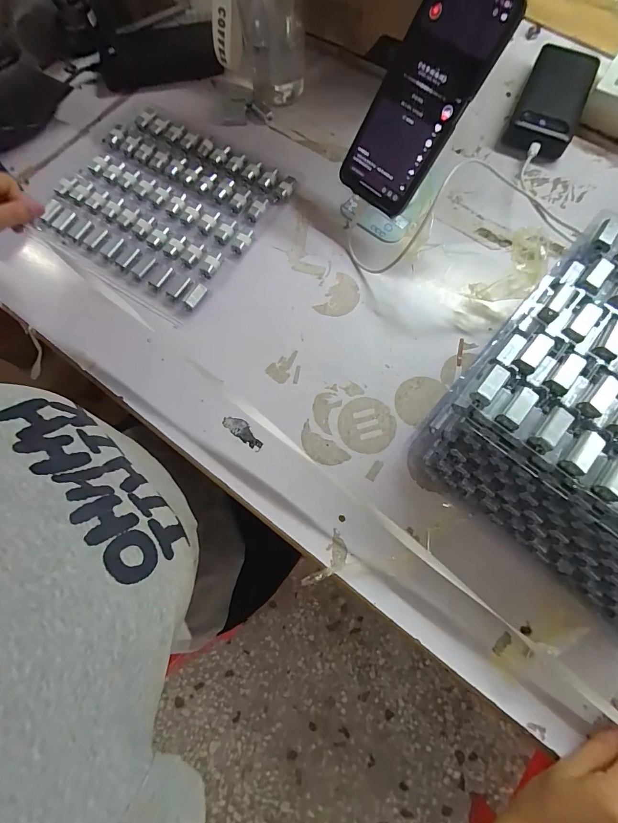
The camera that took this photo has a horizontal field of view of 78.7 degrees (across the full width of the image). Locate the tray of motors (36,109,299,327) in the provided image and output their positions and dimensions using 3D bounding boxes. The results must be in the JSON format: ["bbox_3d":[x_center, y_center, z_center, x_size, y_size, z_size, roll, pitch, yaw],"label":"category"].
[{"bbox_3d":[-0.174,-0.240,0.432,0.246,0.014,0.215,32,77,11],"label":"tray of motors"}]

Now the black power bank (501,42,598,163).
[{"bbox_3d":[0.296,-0.381,0.456,0.073,0.033,0.171,24,76,9],"label":"black power bank"}]

